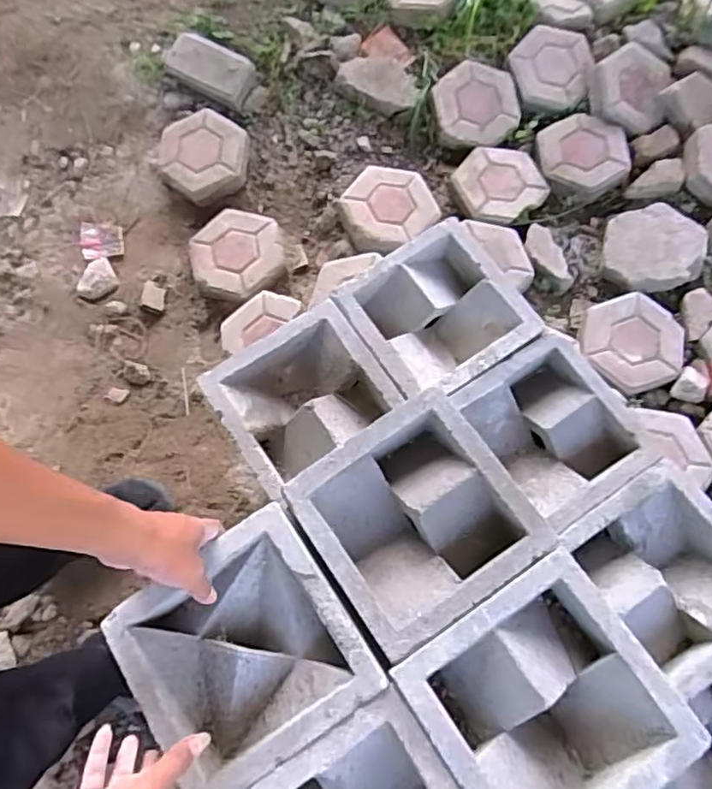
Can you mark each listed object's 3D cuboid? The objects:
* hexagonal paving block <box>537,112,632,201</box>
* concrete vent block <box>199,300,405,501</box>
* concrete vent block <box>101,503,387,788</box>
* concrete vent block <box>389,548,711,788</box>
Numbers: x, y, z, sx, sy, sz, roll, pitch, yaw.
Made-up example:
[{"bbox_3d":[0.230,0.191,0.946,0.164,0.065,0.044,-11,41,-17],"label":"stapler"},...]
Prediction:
[{"bbox_3d":[0.528,-0.563,1.475,0.215,0.060,0.198,-35,72,-11],"label":"hexagonal paving block"},{"bbox_3d":[-0.068,0.008,0.794,0.197,0.078,0.181,-34,72,-11],"label":"concrete vent block"},{"bbox_3d":[-0.109,0.243,0.595,0.198,0.068,0.199,-31,71,-13],"label":"concrete vent block"},{"bbox_3d":[0.168,0.282,0.570,0.198,0.069,0.195,-32,72,-10],"label":"concrete vent block"}]

